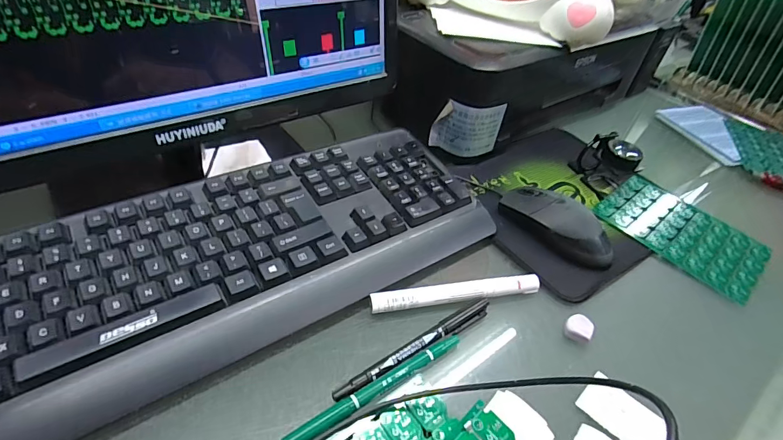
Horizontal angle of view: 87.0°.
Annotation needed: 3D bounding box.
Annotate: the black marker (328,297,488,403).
[{"bbox_3d":[0.020,0.091,0.298,0.138,0.007,0.011,-23,51,-29],"label":"black marker"}]

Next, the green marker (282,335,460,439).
[{"bbox_3d":[-0.009,0.110,0.270,0.138,0.006,0.010,-22,50,-29],"label":"green marker"}]

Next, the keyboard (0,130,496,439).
[{"bbox_3d":[-0.120,0.026,0.324,0.427,0.042,0.153,-22,51,-29],"label":"keyboard"}]

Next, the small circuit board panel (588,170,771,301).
[{"bbox_3d":[0.305,0.010,0.433,0.107,0.006,0.150,-29,55,-30],"label":"small circuit board panel"}]

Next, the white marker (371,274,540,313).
[{"bbox_3d":[0.054,0.059,0.334,0.142,0.012,0.016,-5,44,-13],"label":"white marker"}]

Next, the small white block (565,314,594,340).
[{"bbox_3d":[0.148,0.086,0.326,0.019,0.012,0.019,30,47,22],"label":"small white block"}]

